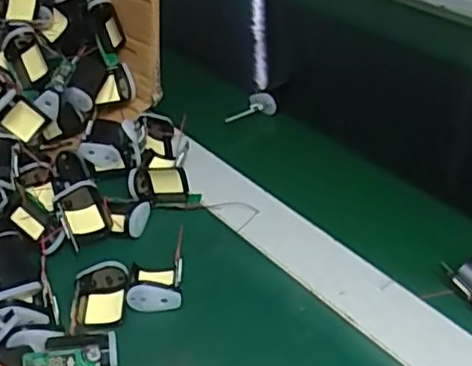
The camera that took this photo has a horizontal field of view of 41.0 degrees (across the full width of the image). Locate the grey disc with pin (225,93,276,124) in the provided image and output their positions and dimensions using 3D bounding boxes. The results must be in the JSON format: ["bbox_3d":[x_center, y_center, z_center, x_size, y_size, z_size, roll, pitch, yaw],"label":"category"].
[{"bbox_3d":[0.010,-0.070,0.615,0.058,0.019,0.019,-25,43,-27],"label":"grey disc with pin"}]

